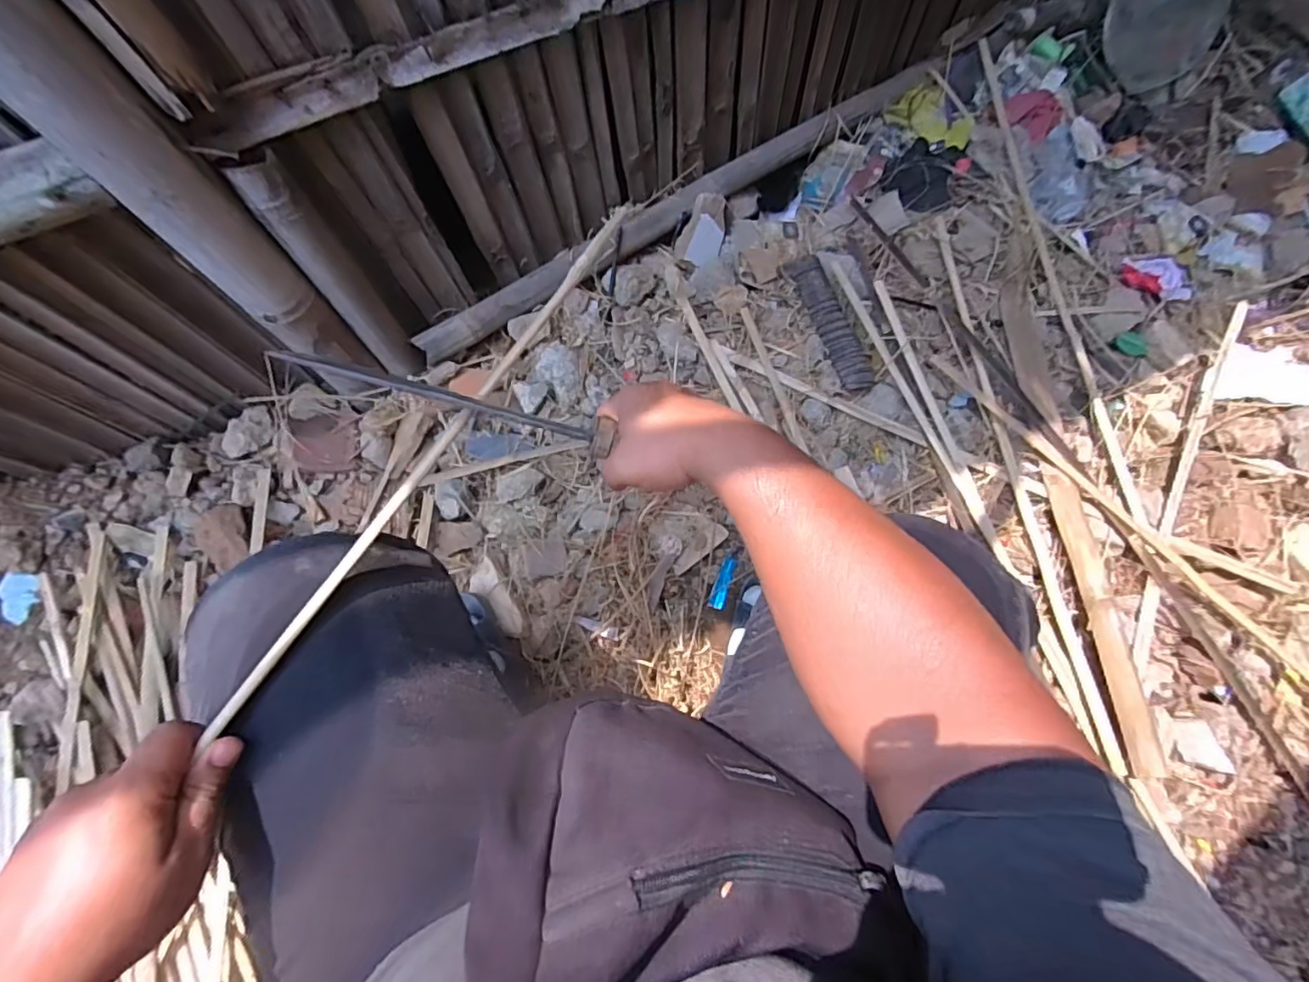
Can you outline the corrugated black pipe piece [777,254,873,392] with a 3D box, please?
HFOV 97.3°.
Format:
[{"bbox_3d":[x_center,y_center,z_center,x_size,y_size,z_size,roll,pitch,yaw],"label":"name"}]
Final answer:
[{"bbox_3d":[0.253,-0.244,0.827,0.054,0.033,0.227,-18,75,-4],"label":"corrugated black pipe piece"}]

